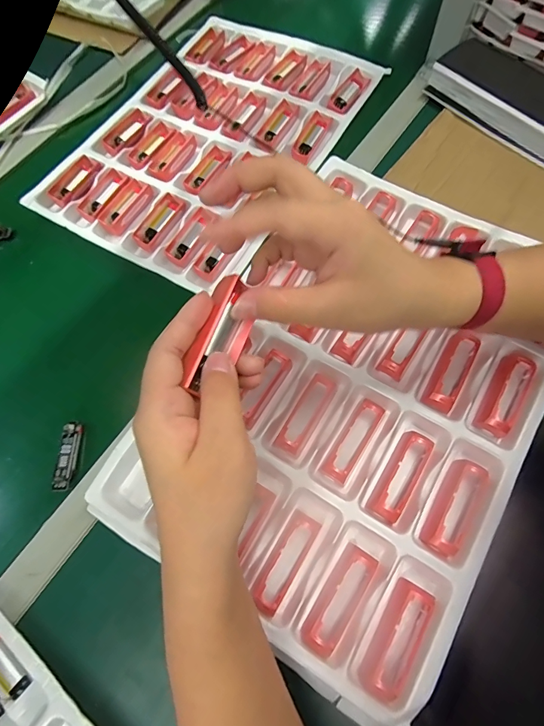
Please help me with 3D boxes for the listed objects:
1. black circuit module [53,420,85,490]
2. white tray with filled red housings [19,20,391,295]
[{"bbox_3d":[-0.209,0.095,0.405,0.017,0.010,0.068,0,68,3],"label":"black circuit module"},{"bbox_3d":[-0.083,-0.319,0.565,0.306,0.027,0.447,28,72,13],"label":"white tray with filled red housings"}]

